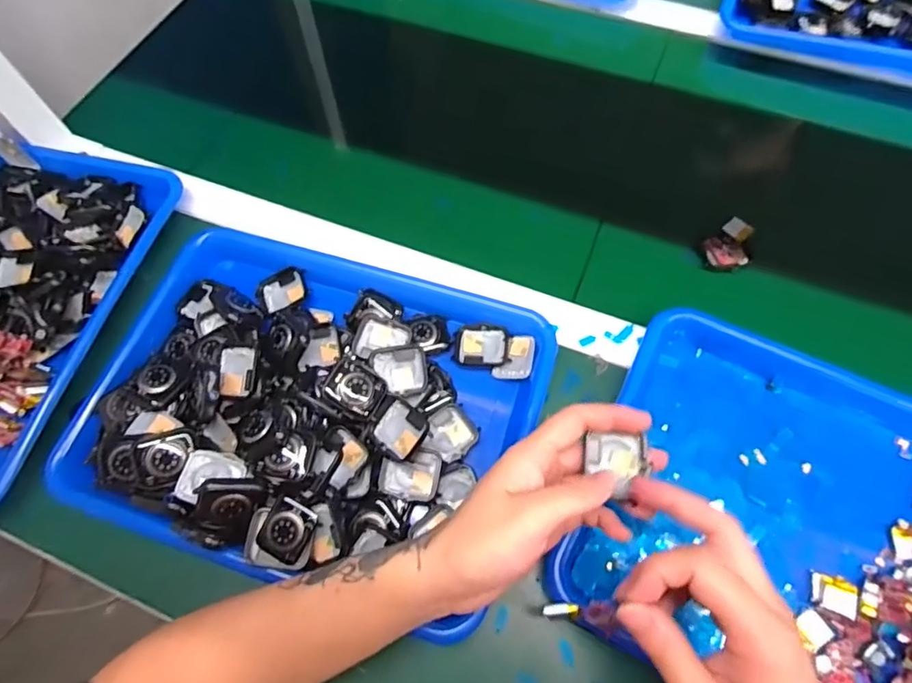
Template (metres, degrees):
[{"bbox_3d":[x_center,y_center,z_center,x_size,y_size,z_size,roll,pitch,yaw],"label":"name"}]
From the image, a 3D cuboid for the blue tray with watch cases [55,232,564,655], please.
[{"bbox_3d":[-0.108,0.039,0.405,0.320,0.052,0.248,15,67,9],"label":"blue tray with watch cases"}]

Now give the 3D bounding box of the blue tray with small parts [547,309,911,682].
[{"bbox_3d":[0.255,0.133,0.358,0.322,0.034,0.246,25,69,13],"label":"blue tray with small parts"}]

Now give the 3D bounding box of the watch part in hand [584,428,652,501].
[{"bbox_3d":[0.097,0.075,0.322,0.035,0.013,0.038,5,66,4],"label":"watch part in hand"}]

